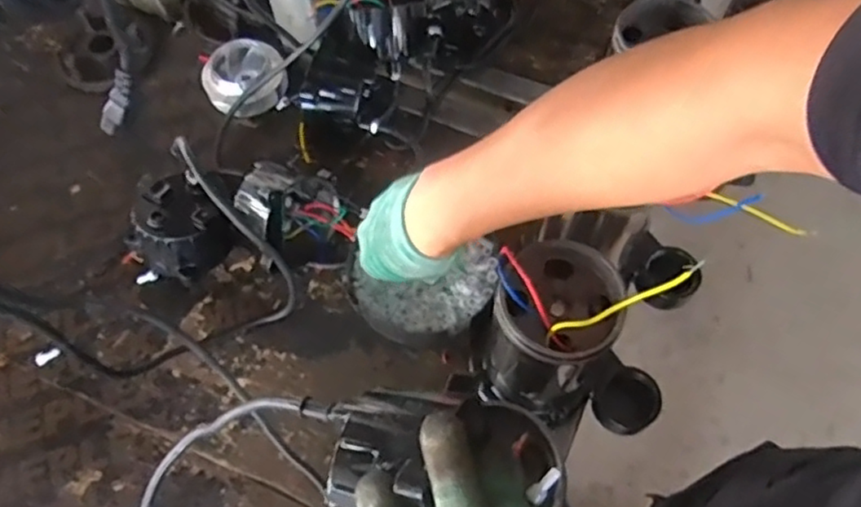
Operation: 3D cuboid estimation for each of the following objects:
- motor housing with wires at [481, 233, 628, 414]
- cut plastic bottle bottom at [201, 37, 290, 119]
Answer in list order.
[{"bbox_3d":[0.096,0.074,0.536,0.101,0.184,0.094,26,67,13],"label":"motor housing with wires"},{"bbox_3d":[-0.224,-0.213,0.773,0.099,0.070,0.085,-21,64,-9],"label":"cut plastic bottle bottom"}]

